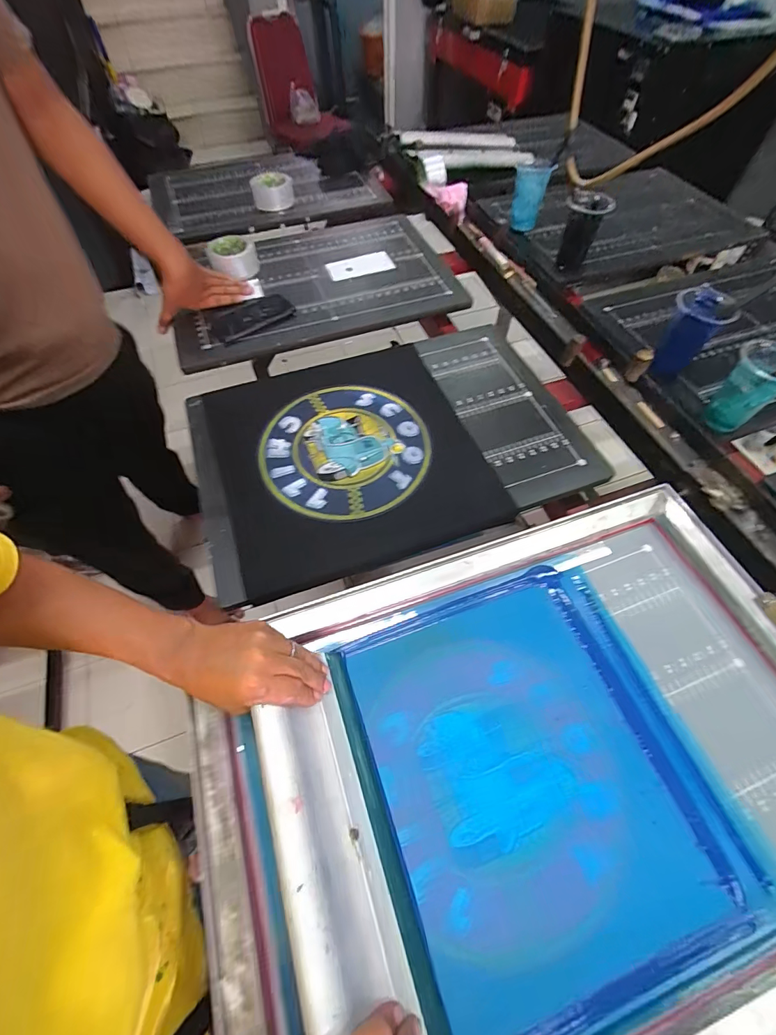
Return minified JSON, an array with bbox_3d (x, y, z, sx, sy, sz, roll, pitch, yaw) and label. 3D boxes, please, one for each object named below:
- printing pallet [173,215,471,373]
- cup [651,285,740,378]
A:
[{"bbox_3d":[-0.163,-0.537,0.892,0.571,0.029,0.437,-15,61,-9],"label":"printing pallet"},{"bbox_3d":[0.504,-0.309,0.683,0.081,0.127,0.084,0,59,-1],"label":"cup"}]

